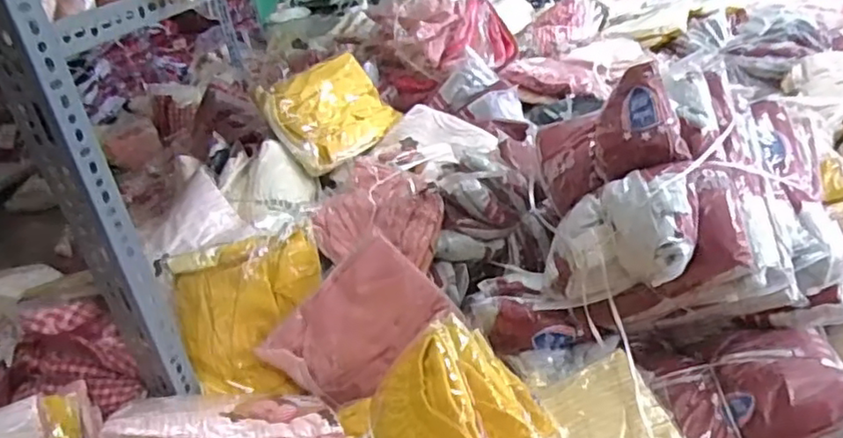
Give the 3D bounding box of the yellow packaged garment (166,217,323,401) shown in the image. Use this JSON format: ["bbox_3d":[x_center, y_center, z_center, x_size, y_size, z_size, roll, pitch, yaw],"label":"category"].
[{"bbox_3d":[-0.236,0.139,0.922,0.194,0.222,0.030,-9,5,-7],"label":"yellow packaged garment"}]

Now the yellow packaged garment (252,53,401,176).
[{"bbox_3d":[-0.169,-0.214,1.265,0.220,0.042,0.273,45,49,13],"label":"yellow packaged garment"}]

